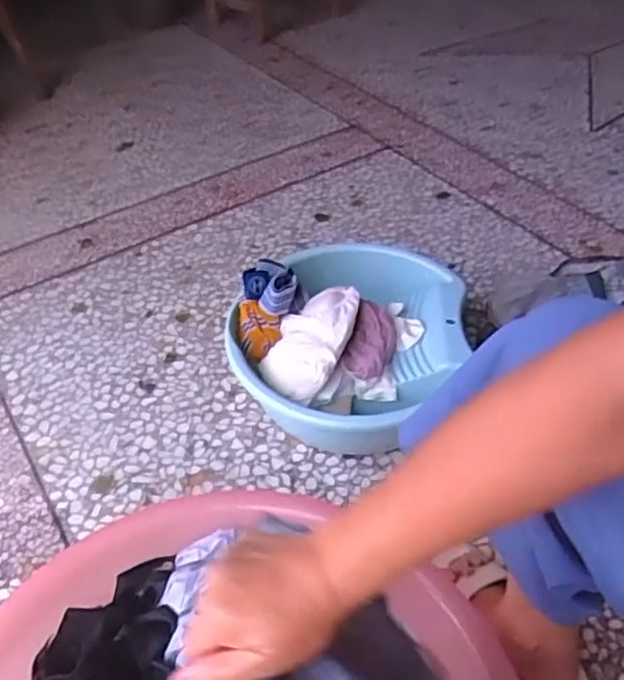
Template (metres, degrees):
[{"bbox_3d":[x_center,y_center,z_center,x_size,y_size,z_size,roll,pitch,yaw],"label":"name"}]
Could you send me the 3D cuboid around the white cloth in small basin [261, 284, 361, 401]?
[{"bbox_3d":[-0.004,-0.003,0.867,0.106,0.038,0.175,10,60,26],"label":"white cloth in small basin"}]

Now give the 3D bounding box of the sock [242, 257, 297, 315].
[{"bbox_3d":[-0.059,-0.073,0.911,0.076,0.045,0.078,-10,45,-8],"label":"sock"}]

